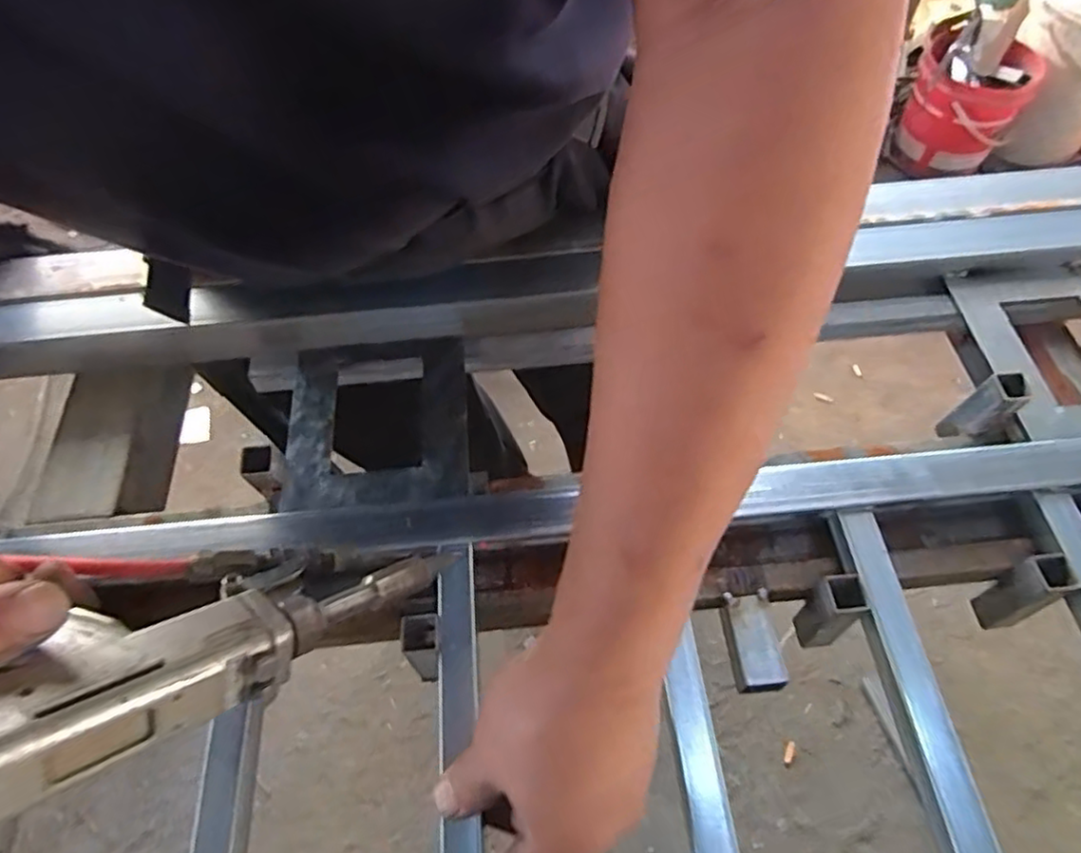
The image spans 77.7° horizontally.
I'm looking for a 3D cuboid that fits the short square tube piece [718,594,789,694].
[{"bbox_3d":[0.121,0.125,0.387,0.026,0.016,0.051,-5,58,-1],"label":"short square tube piece"}]

